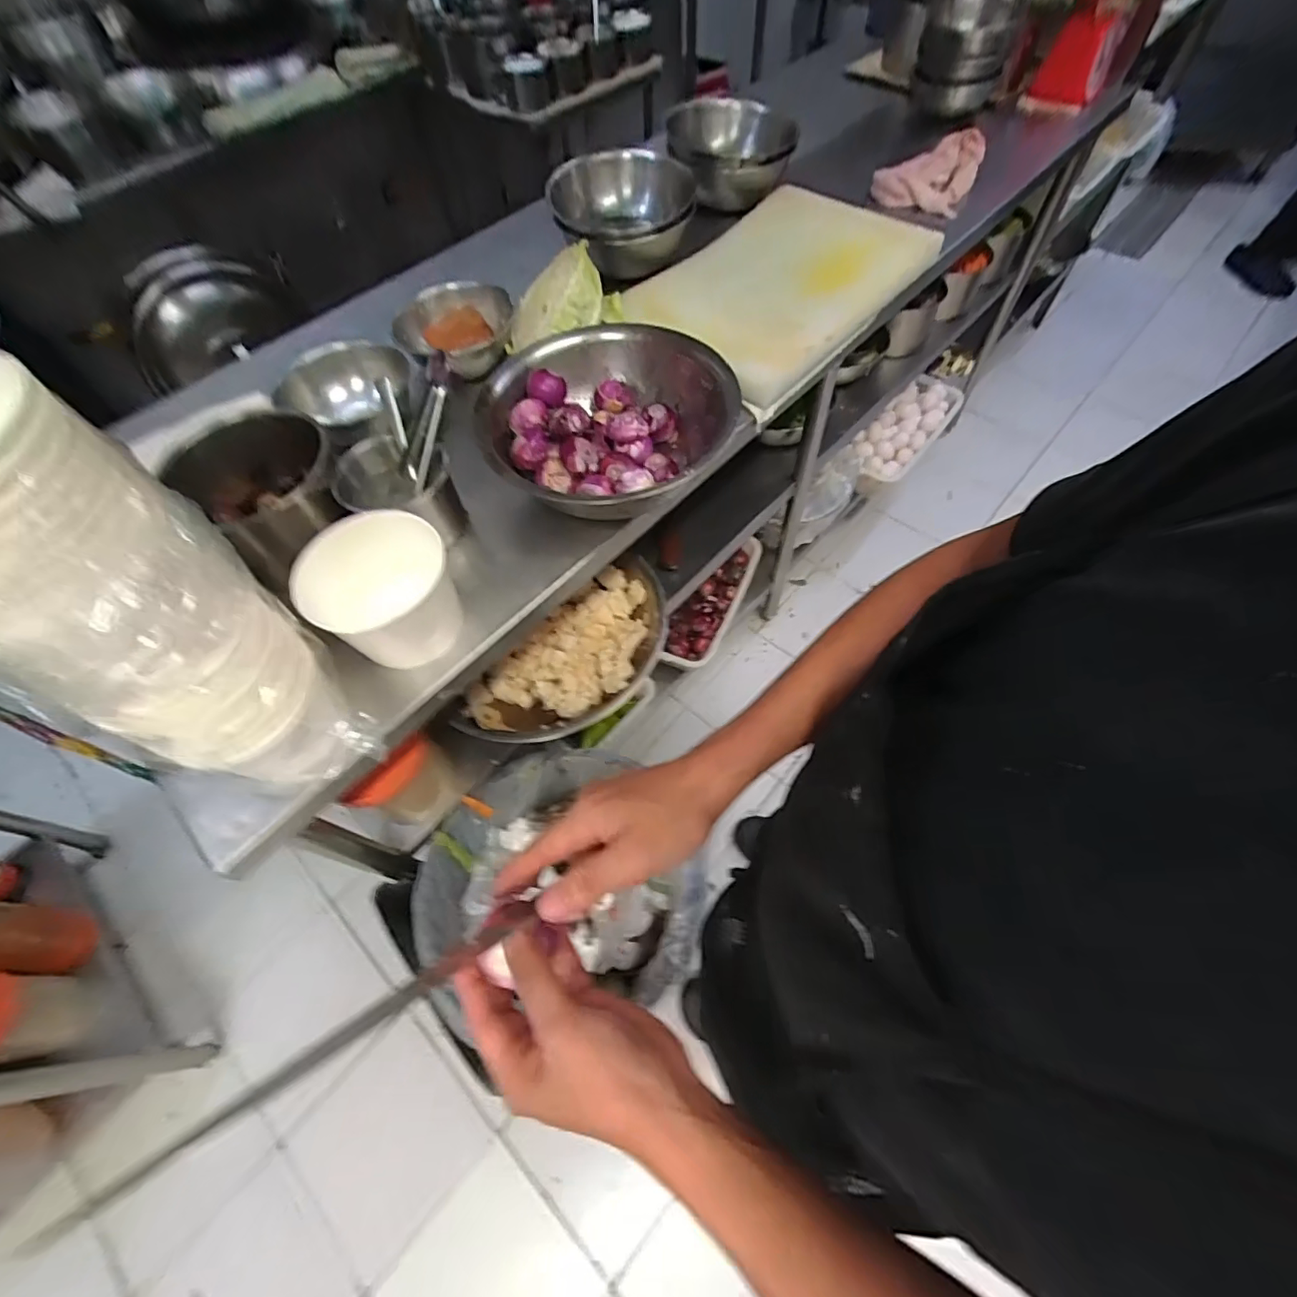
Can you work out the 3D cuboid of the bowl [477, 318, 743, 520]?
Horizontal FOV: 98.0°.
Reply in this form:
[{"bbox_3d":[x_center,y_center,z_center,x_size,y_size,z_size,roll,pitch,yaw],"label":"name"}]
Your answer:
[{"bbox_3d":[-0.045,-0.250,0.660,0.276,0.084,0.286,19,63,14],"label":"bowl"}]

